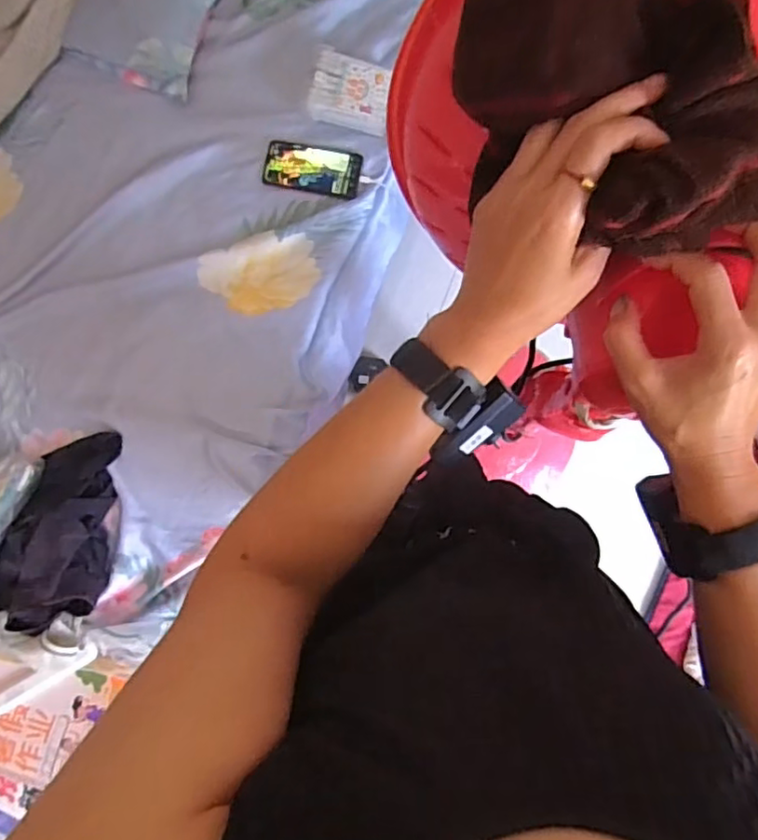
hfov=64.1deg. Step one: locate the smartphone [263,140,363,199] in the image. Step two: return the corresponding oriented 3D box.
[{"bbox_3d":[-0.116,-0.440,1.055,0.172,0.014,0.078,13,89,4],"label":"smartphone"}]

